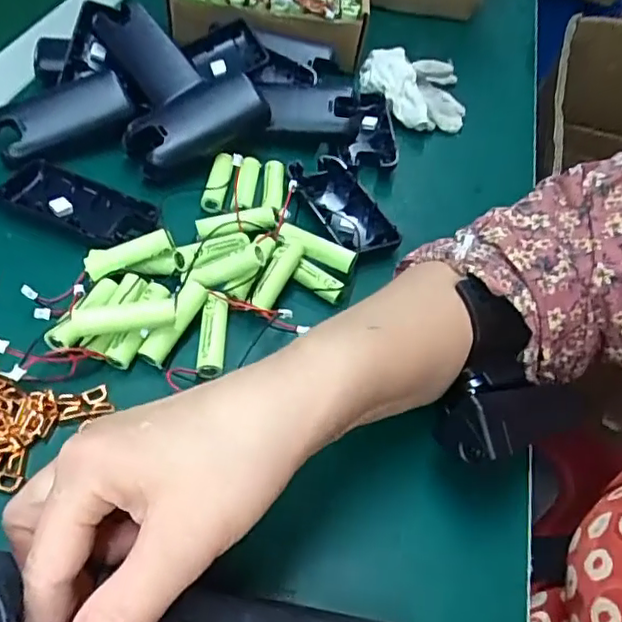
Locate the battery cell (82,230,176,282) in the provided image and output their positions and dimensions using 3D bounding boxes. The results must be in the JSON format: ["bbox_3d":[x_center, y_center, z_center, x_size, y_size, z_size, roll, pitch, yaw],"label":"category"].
[{"bbox_3d":[-0.105,-0.032,0.353,0.049,0.017,0.014,-20,58,-22],"label":"battery cell"}]

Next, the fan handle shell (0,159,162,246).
[{"bbox_3d":[-0.147,-0.066,0.377,0.103,0.014,0.046,23,53,10],"label":"fan handle shell"}]

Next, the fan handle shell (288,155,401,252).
[{"bbox_3d":[0.019,-0.069,0.403,0.041,0.019,0.085,-17,56,-20],"label":"fan handle shell"}]

